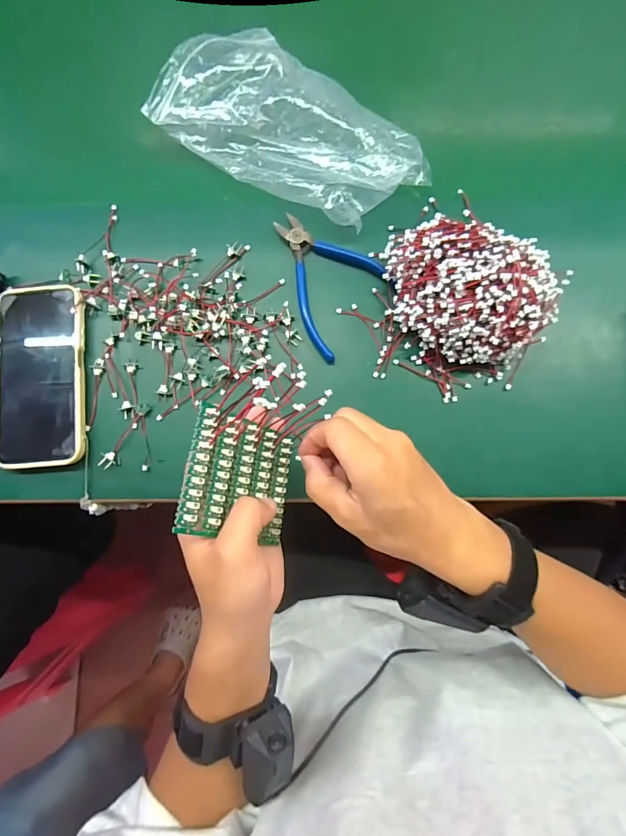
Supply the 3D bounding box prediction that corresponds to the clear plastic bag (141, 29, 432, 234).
[{"bbox_3d":[-0.017,-0.277,0.386,0.250,0.052,0.126,32,82,6],"label":"clear plastic bag"}]

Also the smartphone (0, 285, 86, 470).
[{"bbox_3d":[-0.256,-0.040,0.372,0.083,0.014,0.169,-5,80,0],"label":"smartphone"}]

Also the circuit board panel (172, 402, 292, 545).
[{"bbox_3d":[-0.049,0.040,0.272,0.008,0.082,0.078,-8,69,40],"label":"circuit board panel"}]

